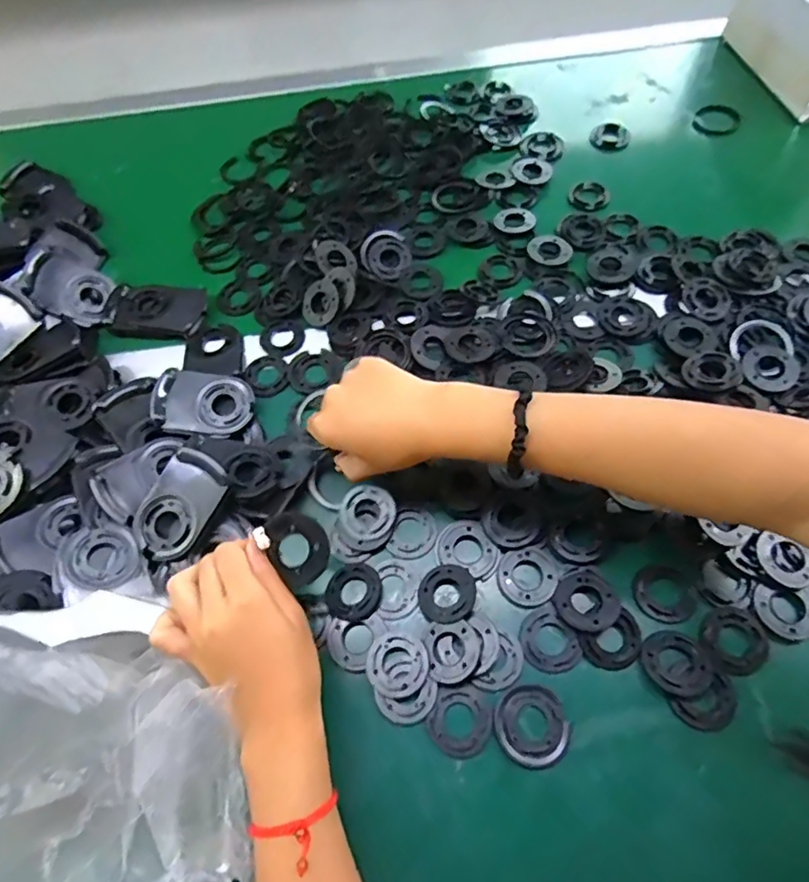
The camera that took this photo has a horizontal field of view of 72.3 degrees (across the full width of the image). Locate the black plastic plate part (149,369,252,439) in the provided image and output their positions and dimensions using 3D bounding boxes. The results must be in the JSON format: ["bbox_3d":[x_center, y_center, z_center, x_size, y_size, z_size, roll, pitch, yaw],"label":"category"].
[{"bbox_3d":[-0.177,-0.033,0.489,0.083,0.009,0.058,8,74,-5],"label":"black plastic plate part"}]

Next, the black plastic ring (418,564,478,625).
[{"bbox_3d":[0.032,0.114,0.415,0.041,0.009,0.044,-2,62,3],"label":"black plastic ring"}]

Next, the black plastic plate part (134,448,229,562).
[{"bbox_3d":[-0.176,0.048,0.429,0.055,0.013,0.083,30,81,15],"label":"black plastic plate part"}]

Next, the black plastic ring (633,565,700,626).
[{"bbox_3d":[0.194,0.114,0.414,0.044,0.006,0.043,-2,62,3],"label":"black plastic ring"}]

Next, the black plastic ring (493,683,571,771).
[{"bbox_3d":[0.087,0.194,0.378,0.049,0.007,0.048,-2,62,3],"label":"black plastic ring"}]

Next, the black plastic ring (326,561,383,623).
[{"bbox_3d":[-0.038,0.115,0.424,0.042,0.004,0.044,-2,62,3],"label":"black plastic ring"}]

